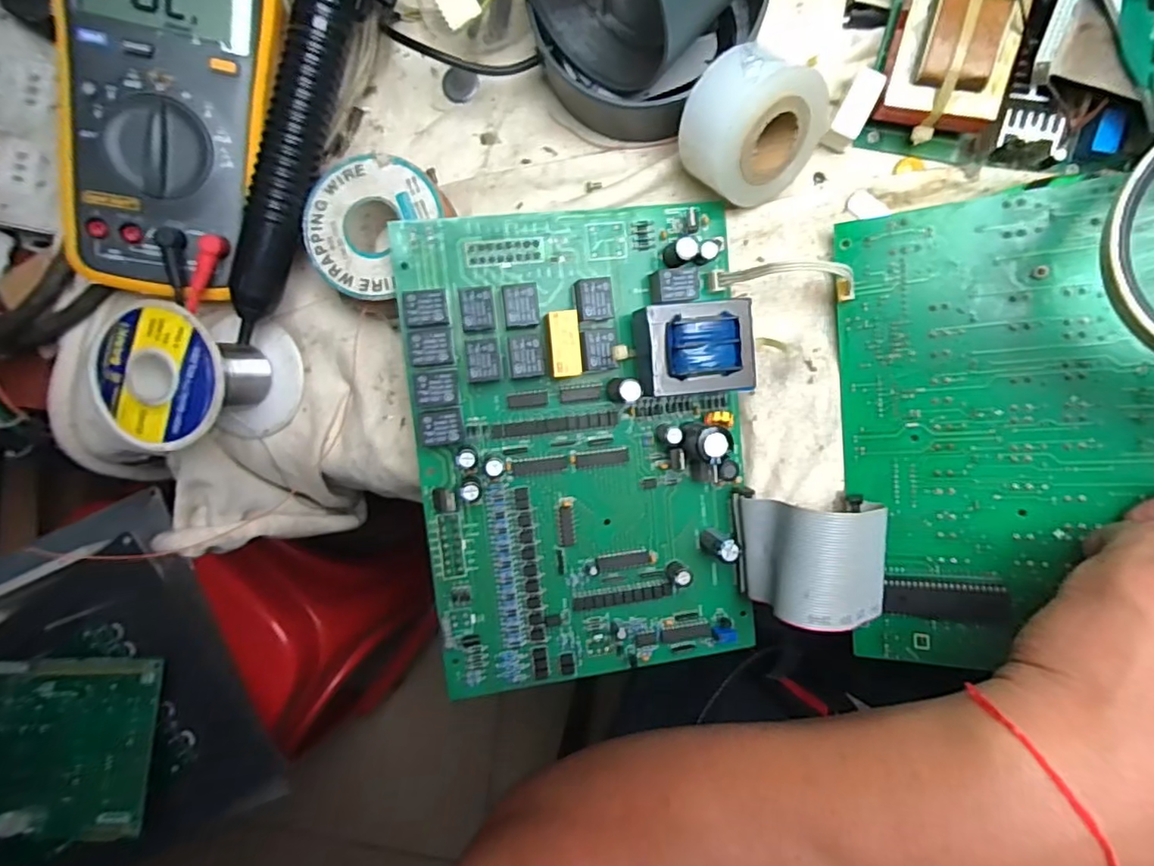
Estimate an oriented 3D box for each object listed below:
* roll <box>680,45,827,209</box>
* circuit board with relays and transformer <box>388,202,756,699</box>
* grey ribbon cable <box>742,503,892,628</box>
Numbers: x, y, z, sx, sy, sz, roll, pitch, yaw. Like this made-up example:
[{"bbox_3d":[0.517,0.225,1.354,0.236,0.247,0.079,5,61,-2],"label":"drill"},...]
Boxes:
[{"bbox_3d":[0.079,-0.137,0.272,0.057,0.062,0.029,-50,49,15],"label":"roll"},{"bbox_3d":[0.007,0.011,0.280,0.158,0.039,0.229,-6,96,-9],"label":"circuit board with relays and transformer"},{"bbox_3d":[0.110,0.058,0.279,0.066,0.047,0.057,-2,93,4],"label":"grey ribbon cable"}]

